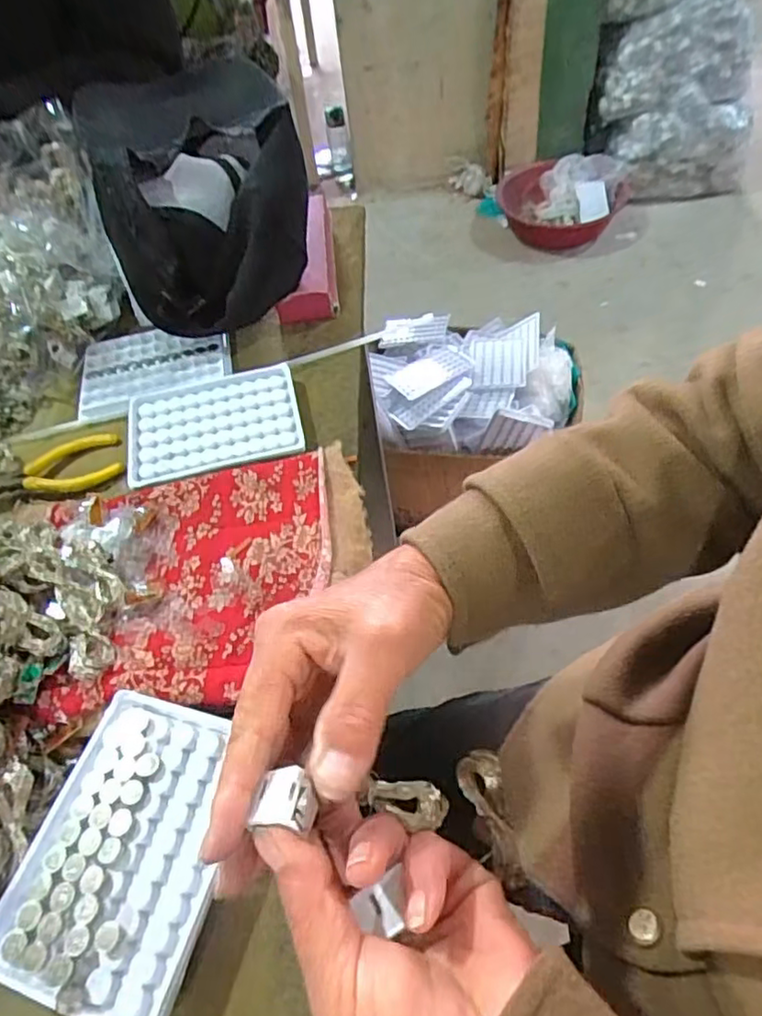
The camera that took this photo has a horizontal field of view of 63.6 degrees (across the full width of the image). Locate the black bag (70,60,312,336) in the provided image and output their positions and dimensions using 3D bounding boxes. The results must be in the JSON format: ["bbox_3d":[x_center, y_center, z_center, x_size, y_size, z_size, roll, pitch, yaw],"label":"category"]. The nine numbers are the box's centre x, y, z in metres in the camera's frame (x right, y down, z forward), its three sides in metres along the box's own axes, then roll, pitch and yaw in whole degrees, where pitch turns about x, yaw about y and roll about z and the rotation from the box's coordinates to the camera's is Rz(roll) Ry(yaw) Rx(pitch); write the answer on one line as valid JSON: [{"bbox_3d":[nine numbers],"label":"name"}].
[{"bbox_3d":[-0.153,-0.269,0.544,0.165,0.140,0.226,-19,54,-9],"label":"black bag"}]

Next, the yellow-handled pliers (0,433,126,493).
[{"bbox_3d":[-0.259,-0.029,0.467,0.122,0.011,0.044,-14,53,-4],"label":"yellow-handled pliers"}]

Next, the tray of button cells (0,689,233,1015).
[{"bbox_3d":[-0.123,0.162,0.300,0.092,0.020,0.130,8,55,12],"label":"tray of button cells"}]

